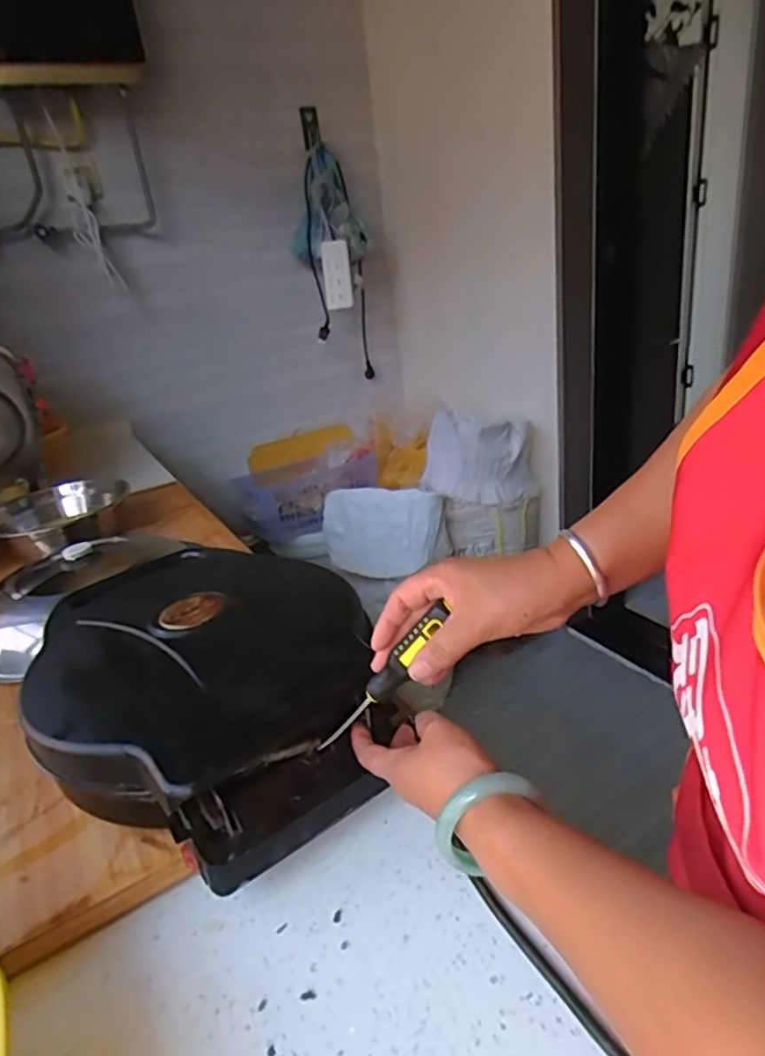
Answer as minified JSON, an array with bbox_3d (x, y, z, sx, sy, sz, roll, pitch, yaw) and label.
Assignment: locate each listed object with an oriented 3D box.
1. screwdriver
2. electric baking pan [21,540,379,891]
[{"bbox_3d":[0.000,0.111,0.442,0.016,0.150,0.018,32,26,-6],"label":"screwdriver"},{"bbox_3d":[-0.169,0.128,0.579,0.268,0.104,0.368,-23,28,-30],"label":"electric baking pan"}]

